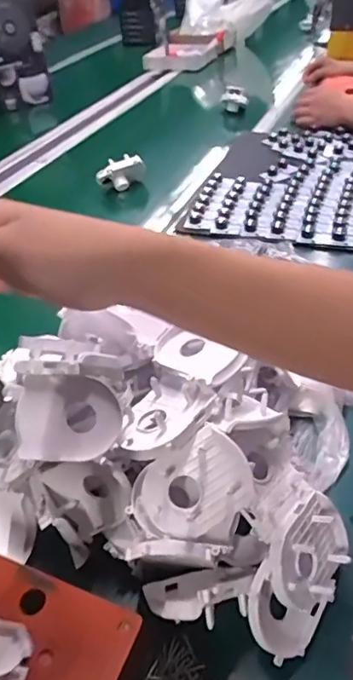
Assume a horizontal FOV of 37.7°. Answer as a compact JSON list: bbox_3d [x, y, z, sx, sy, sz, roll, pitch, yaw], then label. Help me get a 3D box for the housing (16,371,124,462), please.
[{"bbox_3d":[-0.085,0.059,0.408,0.079,0.064,0.025,-1,-2,0],"label":"housing"}]

